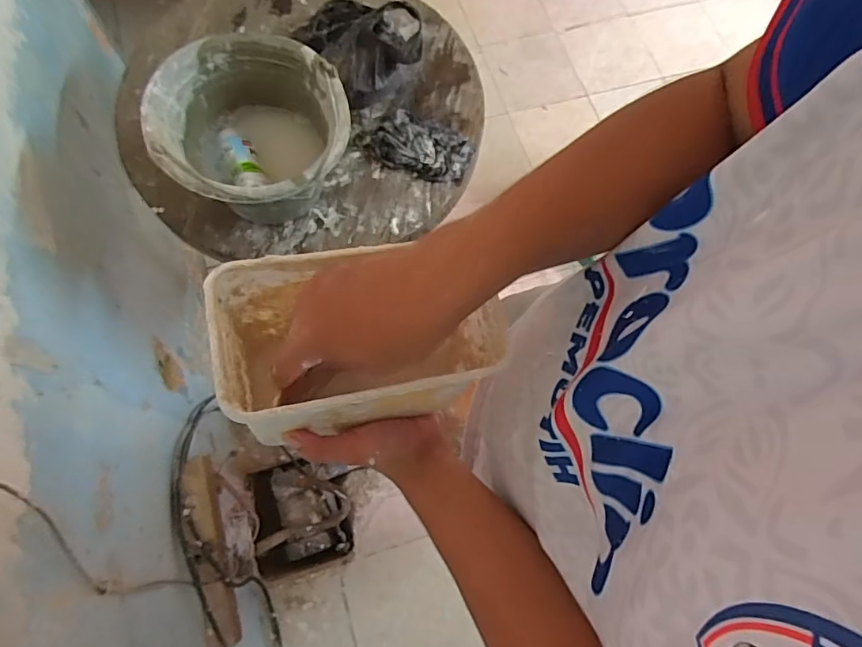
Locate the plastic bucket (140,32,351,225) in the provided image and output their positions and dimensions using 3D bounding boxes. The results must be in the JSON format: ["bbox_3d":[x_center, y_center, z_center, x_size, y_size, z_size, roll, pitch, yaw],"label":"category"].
[{"bbox_3d":[-0.232,-0.243,0.713,0.238,0.159,0.243,1,73,-2],"label":"plastic bucket"}]

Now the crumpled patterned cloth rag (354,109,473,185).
[{"bbox_3d":[-0.025,-0.286,0.822,0.178,0.026,0.105,19,74,3],"label":"crumpled patterned cloth rag"}]

